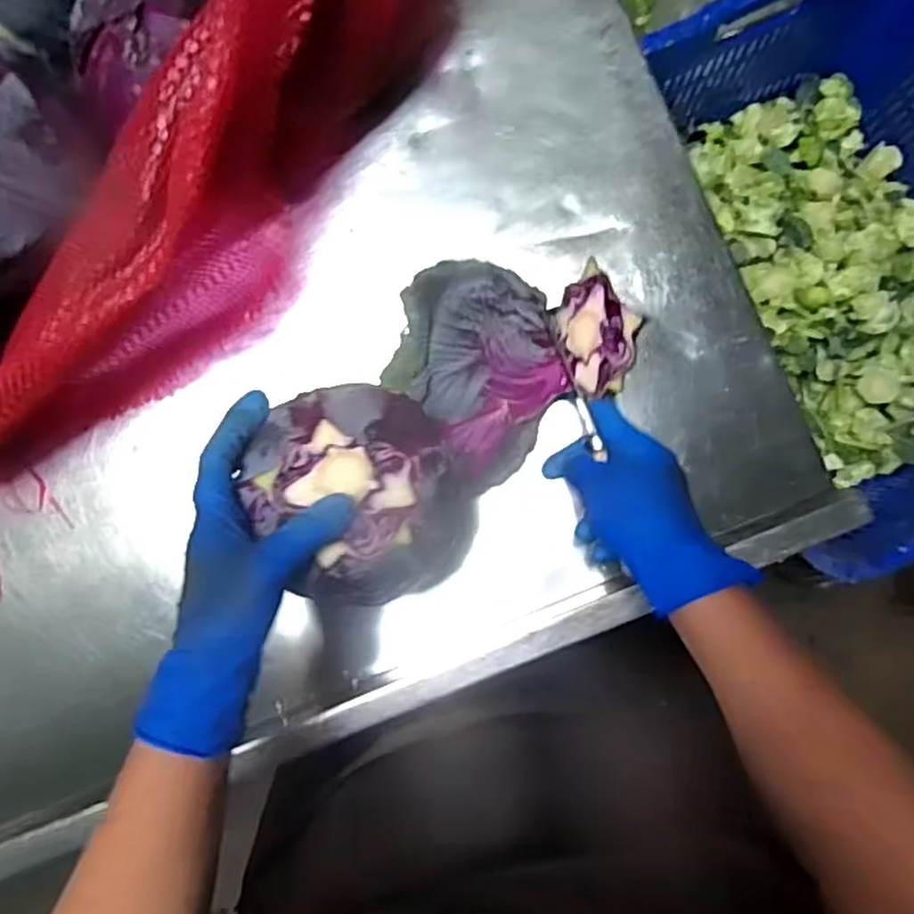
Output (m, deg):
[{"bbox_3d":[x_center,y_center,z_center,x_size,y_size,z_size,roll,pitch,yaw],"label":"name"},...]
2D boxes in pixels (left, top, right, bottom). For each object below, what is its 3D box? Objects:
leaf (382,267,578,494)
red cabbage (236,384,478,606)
[{"bbox_3d":[0.017,-0.065,0.506,0.119,0.048,0.137,-42,88,1],"label":"leaf"},{"bbox_3d":[-0.054,0.022,0.443,0.113,0.103,0.137,-24,88,2],"label":"red cabbage"}]

